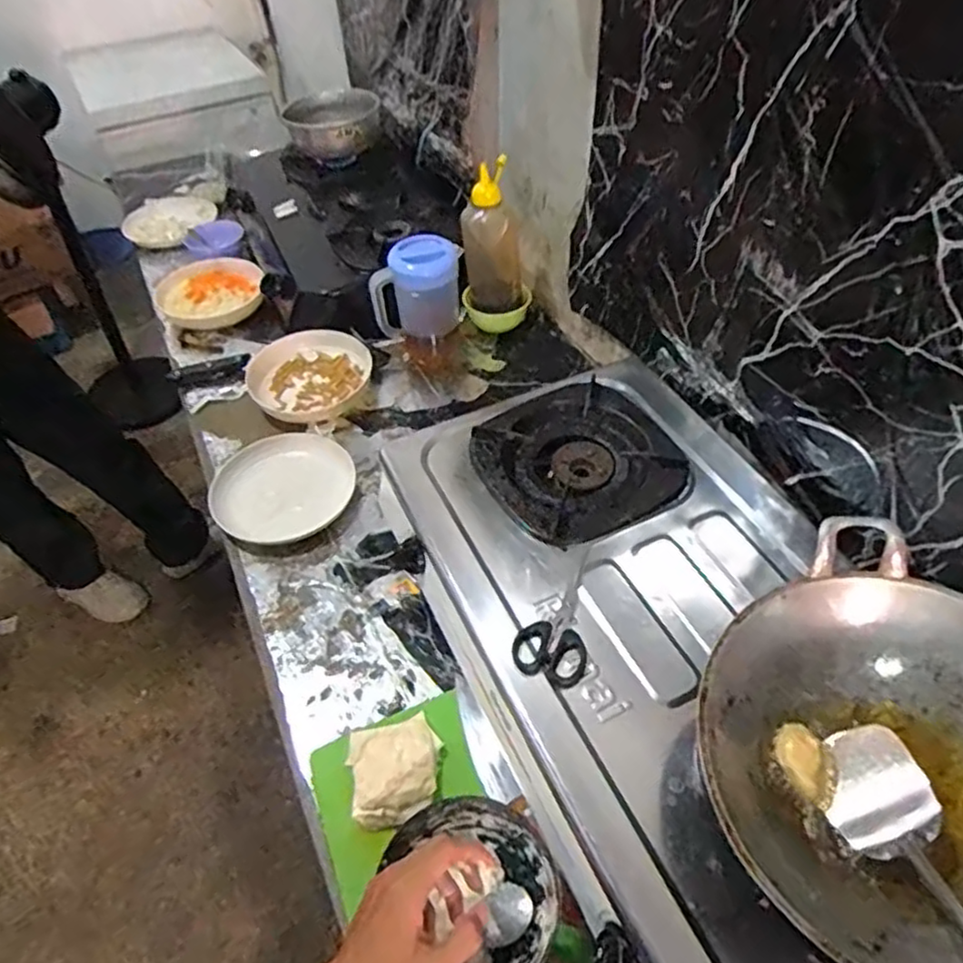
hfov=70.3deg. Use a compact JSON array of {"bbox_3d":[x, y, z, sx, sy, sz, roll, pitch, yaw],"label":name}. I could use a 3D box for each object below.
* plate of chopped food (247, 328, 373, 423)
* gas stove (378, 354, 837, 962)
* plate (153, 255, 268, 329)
[{"bbox_3d":[-0.259,-0.167,1.045,0.179,0.038,0.171,-1,48,1],"label":"plate of chopped food"},{"bbox_3d":[0.184,0.165,0.682,0.384,0.138,0.669,-19,50,-14],"label":"gas stove"},{"bbox_3d":[-0.471,-0.341,1.199,0.170,0.044,0.178,-13,49,-9],"label":"plate"}]

